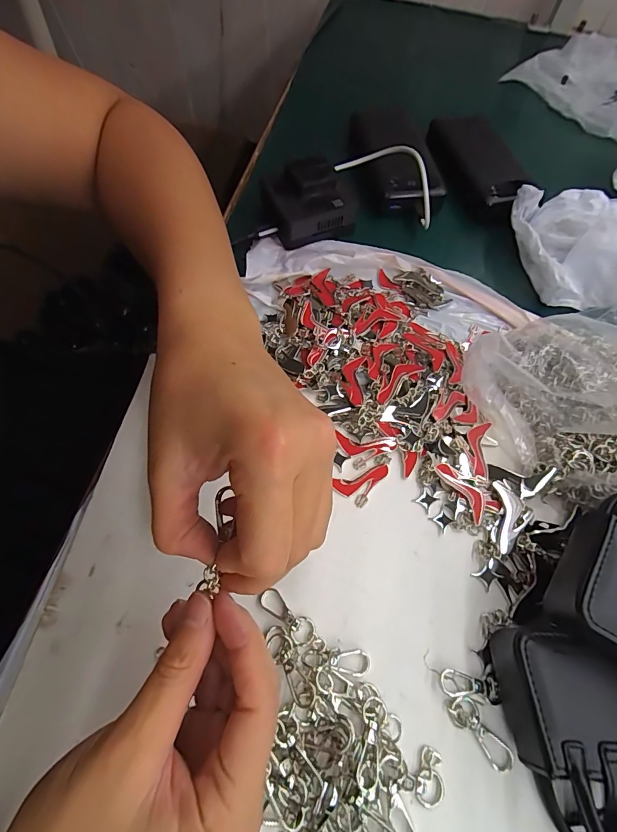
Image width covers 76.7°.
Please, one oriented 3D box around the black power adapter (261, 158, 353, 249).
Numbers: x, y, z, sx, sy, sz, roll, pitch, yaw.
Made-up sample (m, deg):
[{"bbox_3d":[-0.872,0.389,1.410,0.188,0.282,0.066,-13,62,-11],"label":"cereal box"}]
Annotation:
[{"bbox_3d":[0.001,-0.210,0.379,0.081,0.042,0.065,-17,66,-10],"label":"black power adapter"}]

